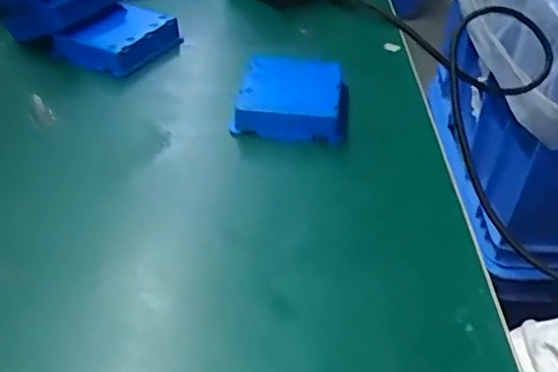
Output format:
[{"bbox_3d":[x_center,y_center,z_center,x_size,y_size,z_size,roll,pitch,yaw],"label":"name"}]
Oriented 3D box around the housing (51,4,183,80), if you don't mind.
[{"bbox_3d":[-0.112,-0.102,0.411,0.063,0.024,0.066,23,44,23],"label":"housing"}]

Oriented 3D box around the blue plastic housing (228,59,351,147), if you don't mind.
[{"bbox_3d":[0.008,-0.053,0.352,0.063,0.022,0.068,6,40,5],"label":"blue plastic housing"}]

